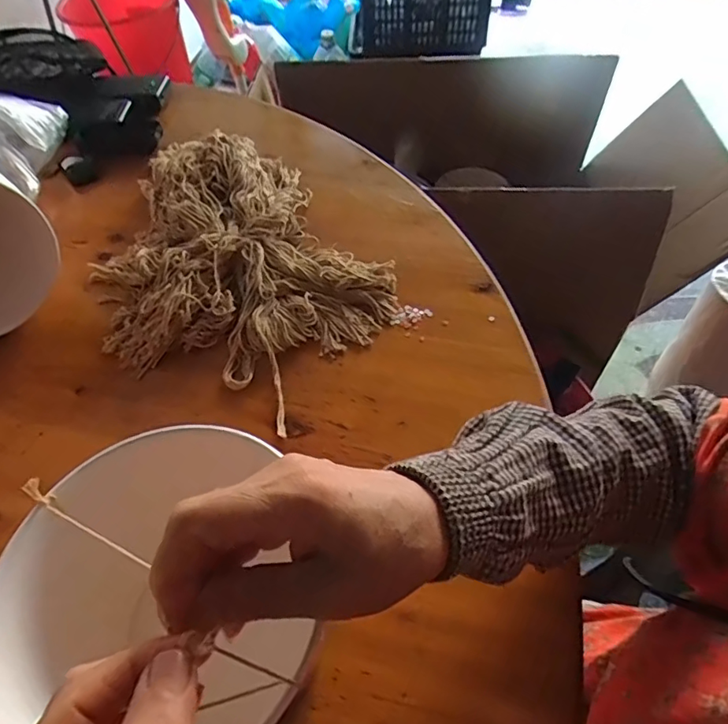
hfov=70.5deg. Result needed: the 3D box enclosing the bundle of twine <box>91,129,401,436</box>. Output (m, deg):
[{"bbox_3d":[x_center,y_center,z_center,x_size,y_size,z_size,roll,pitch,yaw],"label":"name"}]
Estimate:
[{"bbox_3d":[-0.156,-0.128,0.551,0.274,0.054,0.385,-29,58,-18],"label":"bundle of twine"}]

